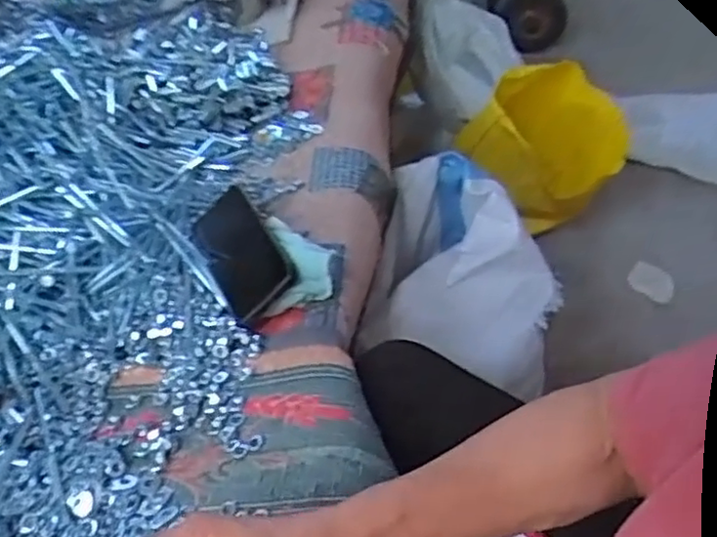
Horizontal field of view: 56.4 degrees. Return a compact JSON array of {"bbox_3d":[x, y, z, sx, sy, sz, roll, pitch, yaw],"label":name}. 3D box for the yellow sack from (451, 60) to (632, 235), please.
[{"bbox_3d":[0.336,-0.206,1.240,0.294,0.307,0.120,1,43,9],"label":"yellow sack"}]

